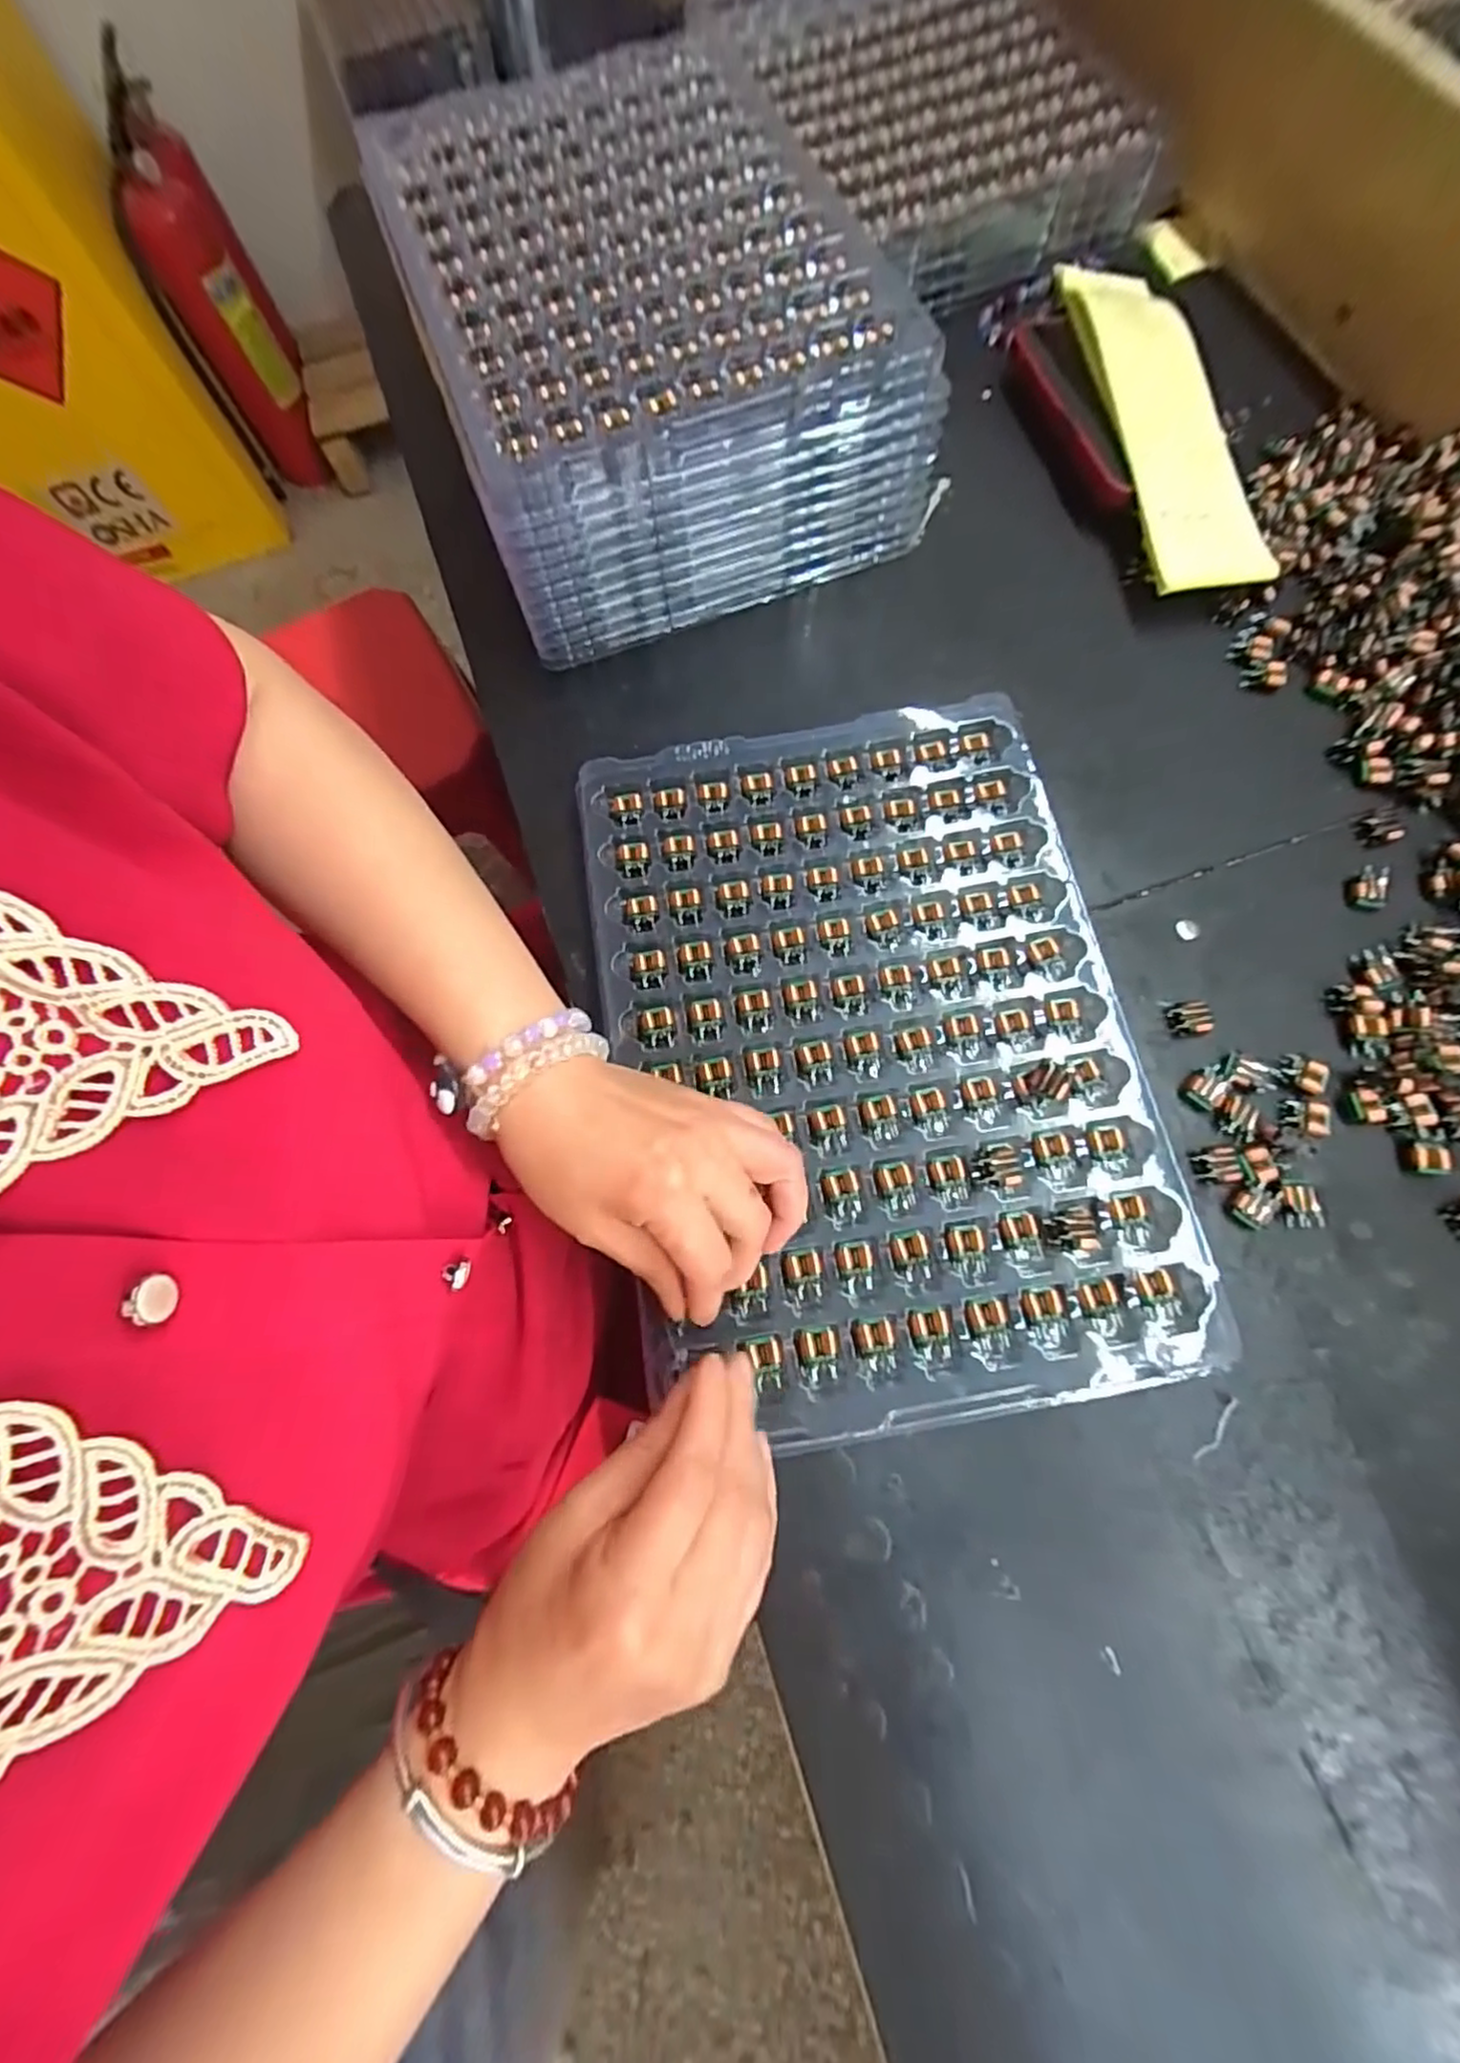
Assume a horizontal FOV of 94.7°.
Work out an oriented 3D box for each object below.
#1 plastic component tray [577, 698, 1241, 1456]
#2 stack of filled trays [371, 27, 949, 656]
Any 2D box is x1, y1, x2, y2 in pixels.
[{"bbox_3d":[0.063,-0.001,0.317,0.234,0.014,0.337,-10,74,-1],"label":"plastic component tray"},{"bbox_3d":[-0.059,-0.423,0.411,0.232,0.096,0.338,-21,74,-4],"label":"stack of filled trays"}]

